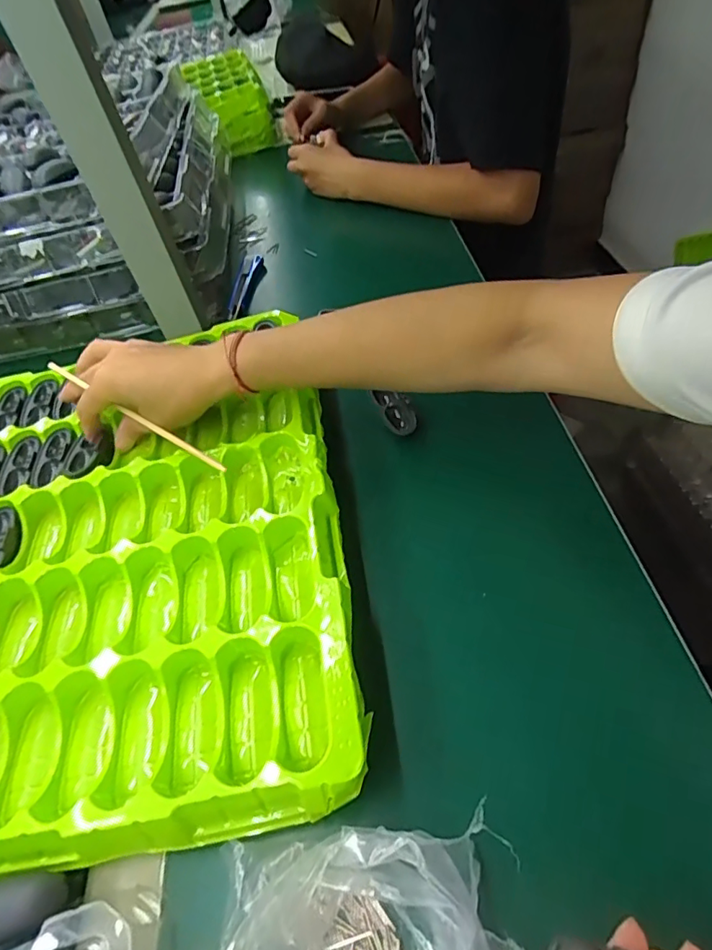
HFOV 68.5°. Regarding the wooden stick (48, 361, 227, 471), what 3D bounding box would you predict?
[{"bbox_3d":[-0.172,-0.047,0.402,0.185,0.007,0.005,29,60,16],"label":"wooden stick"}]

